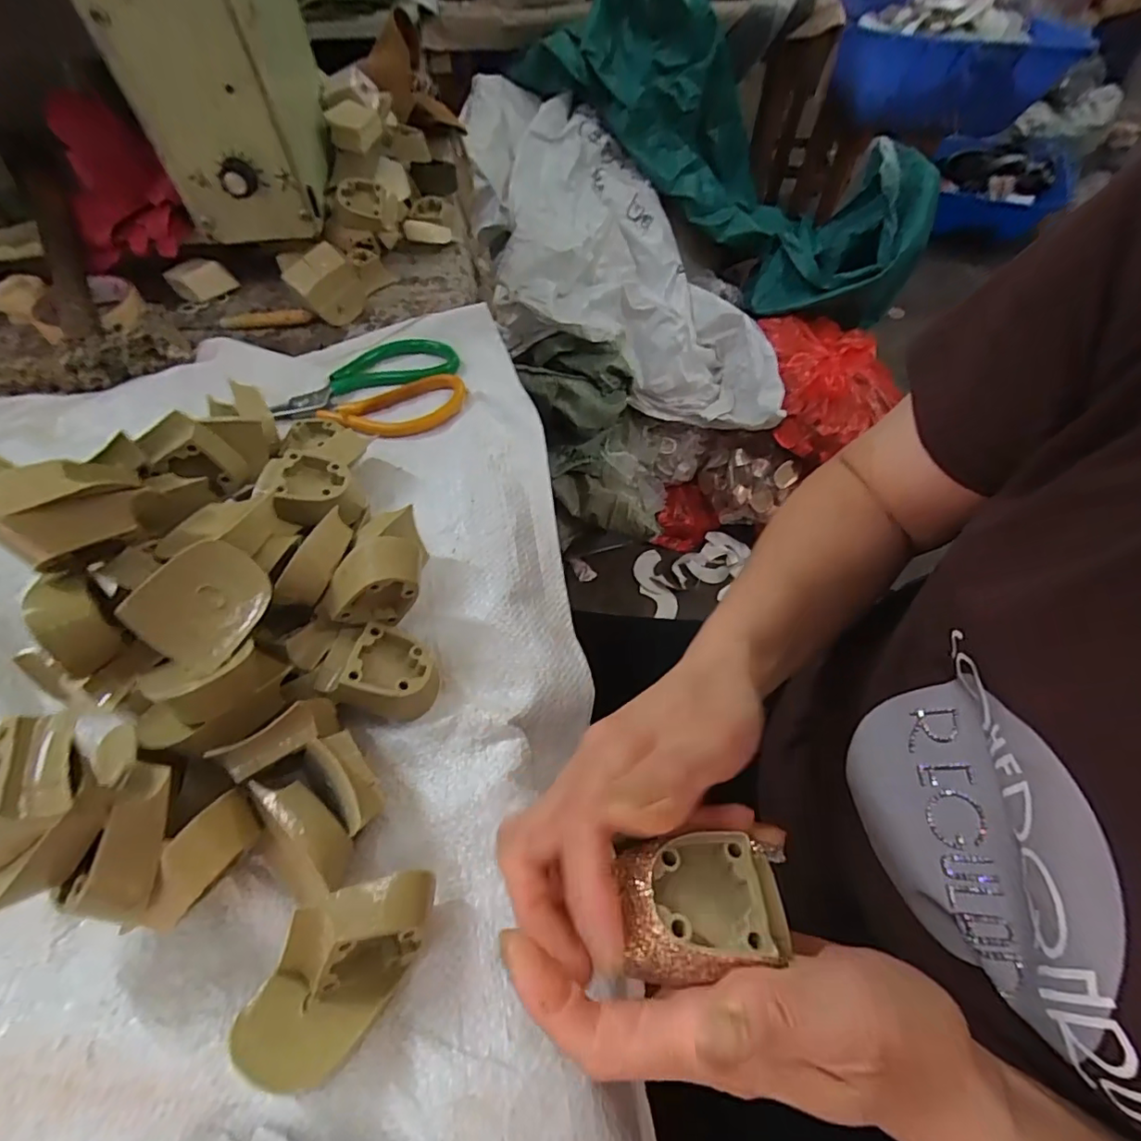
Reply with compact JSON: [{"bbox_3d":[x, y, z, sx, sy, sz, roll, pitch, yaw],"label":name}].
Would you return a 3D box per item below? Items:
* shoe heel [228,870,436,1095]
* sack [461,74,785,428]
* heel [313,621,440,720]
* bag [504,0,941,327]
[{"bbox_3d":[-0.089,0.145,0.205,0.047,0.047,0.079,30,61,19],"label":"shoe heel"},{"bbox_3d":[0.097,-0.565,1.015,0.482,0.342,0.611,-9,57,-6],"label":"sack"},{"bbox_3d":[-0.095,0.052,0.279,0.056,0.030,0.036,21,34,-17],"label":"heel"},{"bbox_3d":[0.335,-0.839,1.087,0.824,0.237,0.357,36,61,-5],"label":"bag"}]

